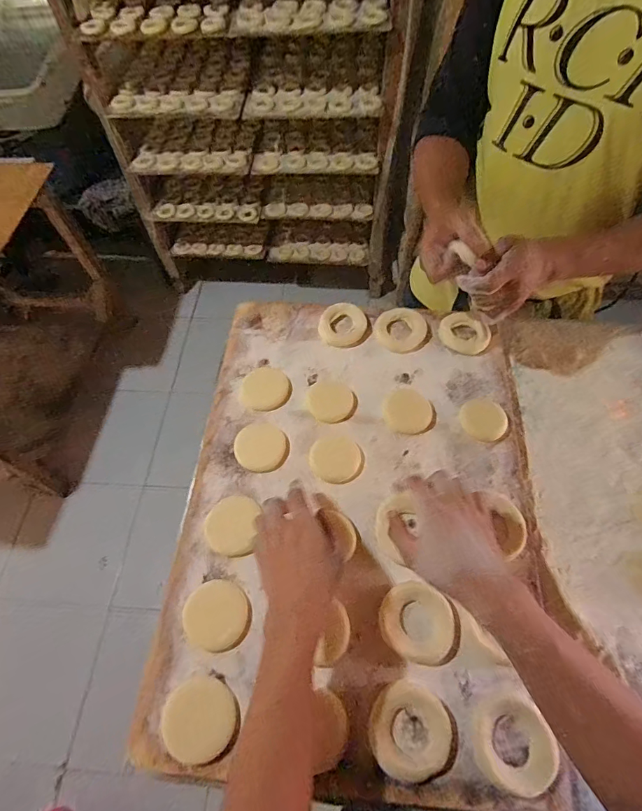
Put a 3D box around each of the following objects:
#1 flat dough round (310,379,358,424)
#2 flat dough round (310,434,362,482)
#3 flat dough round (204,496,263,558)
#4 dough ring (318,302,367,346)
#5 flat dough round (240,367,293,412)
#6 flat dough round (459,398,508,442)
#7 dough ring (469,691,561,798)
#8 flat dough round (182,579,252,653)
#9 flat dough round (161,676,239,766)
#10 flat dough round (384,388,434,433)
[{"bbox_3d":[0.016,-0.006,0.605,0.063,0.004,0.069,-1,60,2],"label":"flat dough round"},{"bbox_3d":[0.019,0.069,0.562,0.066,0.004,0.063,-3,60,0],"label":"flat dough round"},{"bbox_3d":[-0.111,0.148,0.526,0.064,0.012,0.073,13,62,9],"label":"flat dough round"},{"bbox_3d":[0.034,-0.128,0.658,0.072,0.013,0.074,-1,60,2],"label":"dough ring"},{"bbox_3d":[-0.080,-0.025,0.618,0.070,0.005,0.072,-1,60,2],"label":"flat dough round"},{"bbox_3d":[0.225,0.019,0.582,0.061,0.007,0.061,-1,67,3],"label":"flat dough round"},{"bbox_3d":[0.192,0.333,0.417,0.081,0.016,0.076,-1,60,2],"label":"dough ring"},{"bbox_3d":[-0.116,0.235,0.473,0.068,0.017,0.070,-1,60,2],"label":"flat dough round"},{"bbox_3d":[-0.122,0.316,0.424,0.071,0.010,0.070,-1,60,2],"label":"flat dough round"},{"bbox_3d":[0.121,0.006,0.591,0.066,0.004,0.069,-1,60,2],"label":"flat dough round"}]

